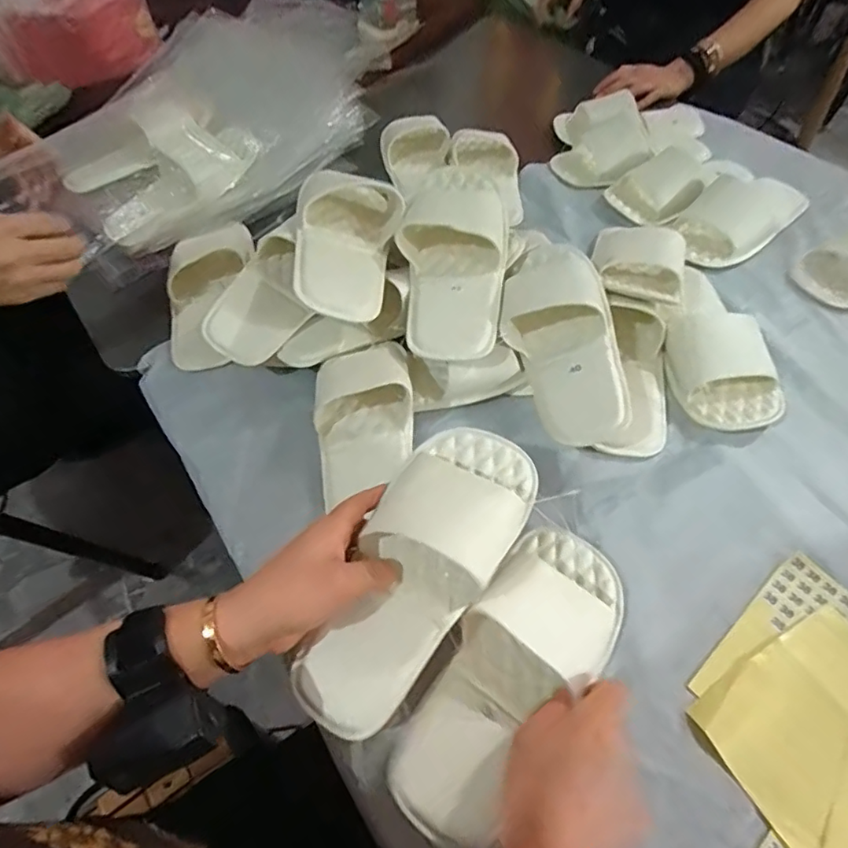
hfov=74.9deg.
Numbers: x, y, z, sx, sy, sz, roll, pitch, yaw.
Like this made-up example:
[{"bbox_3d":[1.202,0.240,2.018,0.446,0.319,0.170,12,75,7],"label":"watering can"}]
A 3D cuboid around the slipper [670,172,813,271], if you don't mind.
[{"bbox_3d":[0.416,-0.273,0.710,0.223,0.053,0.096,-30,59,-18],"label":"slipper"}]

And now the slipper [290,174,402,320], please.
[{"bbox_3d":[-0.090,-0.201,0.609,0.106,0.063,0.258,16,47,-12],"label":"slipper"}]

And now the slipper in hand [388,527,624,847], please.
[{"bbox_3d":[0.066,0.173,0.395,0.092,0.041,0.227,32,64,22],"label":"slipper in hand"}]

